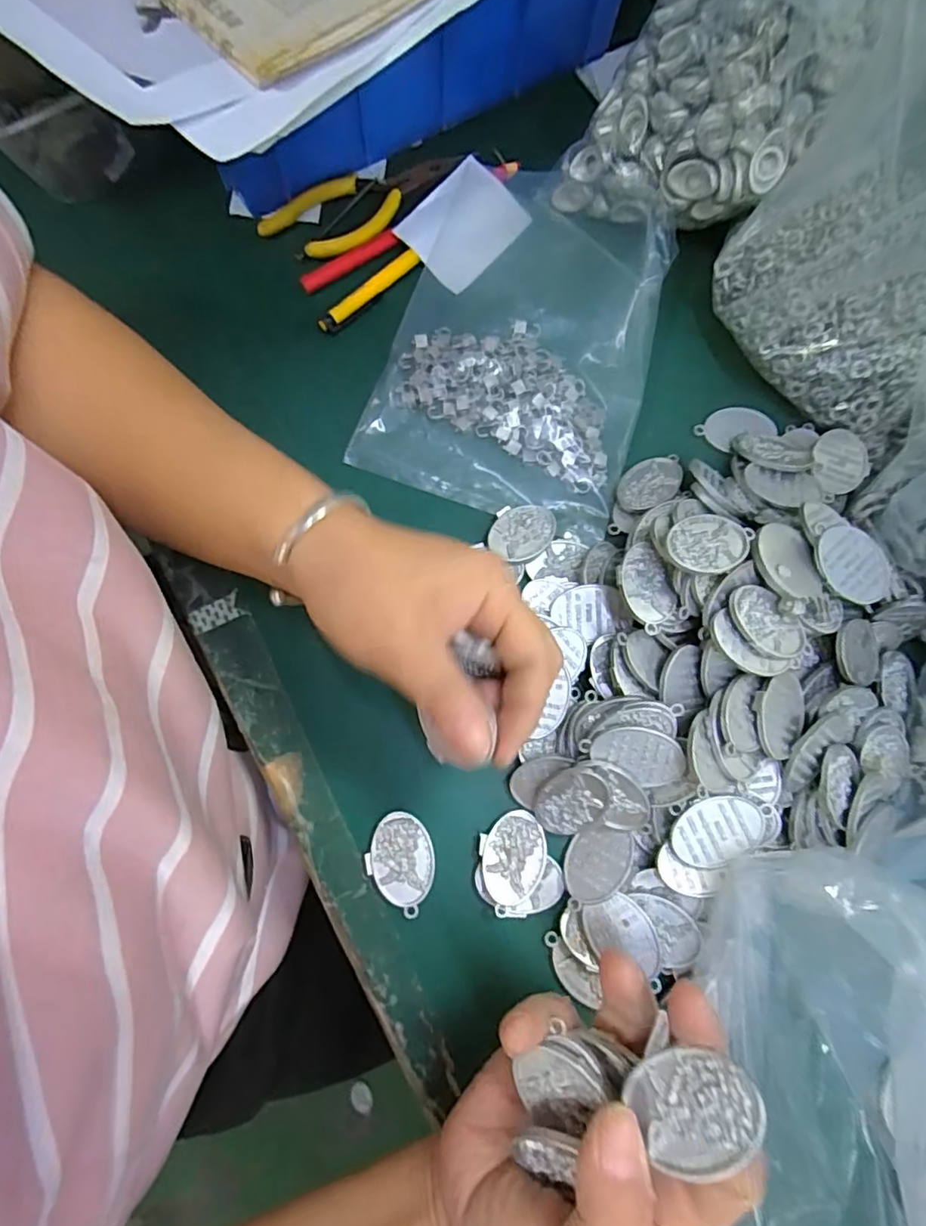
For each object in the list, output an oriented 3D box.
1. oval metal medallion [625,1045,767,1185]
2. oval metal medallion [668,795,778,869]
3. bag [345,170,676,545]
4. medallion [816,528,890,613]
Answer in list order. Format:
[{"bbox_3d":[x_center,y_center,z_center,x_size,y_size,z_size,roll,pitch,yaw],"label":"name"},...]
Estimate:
[{"bbox_3d":[0.069,0.148,0.172,0.038,0.004,0.026,-31,40,21],"label":"oval metal medallion"},{"bbox_3d":[0.119,0.100,0.265,0.046,0.004,0.028,-20,83,7],"label":"oval metal medallion"},{"bbox_3d":[0.036,-0.159,0.334,0.143,0.026,0.203,17,79,4],"label":"bag"},{"bbox_3d":[0.188,-0.023,0.276,0.040,0.008,0.032,34,78,5],"label":"medallion"}]

